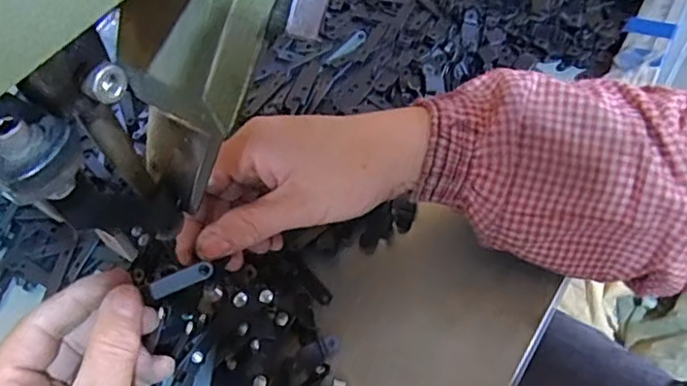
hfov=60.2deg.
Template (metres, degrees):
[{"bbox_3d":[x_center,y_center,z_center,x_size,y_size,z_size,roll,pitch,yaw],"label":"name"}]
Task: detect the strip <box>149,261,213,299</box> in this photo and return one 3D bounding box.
[{"bbox_3d":[-0.076,0.041,0.280,0.030,0.004,0.008,-21,90,-3],"label":"strip"}]

